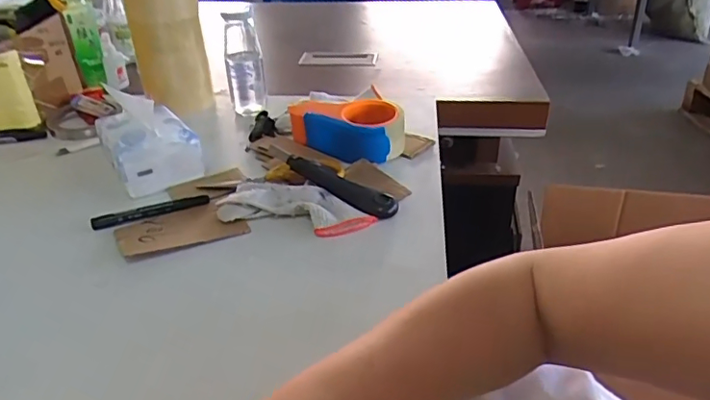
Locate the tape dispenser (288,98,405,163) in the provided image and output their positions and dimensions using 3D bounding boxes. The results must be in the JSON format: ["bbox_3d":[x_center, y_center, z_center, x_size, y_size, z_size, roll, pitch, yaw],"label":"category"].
[{"bbox_3d":[-0.013,-0.098,0.761,0.162,0.070,0.079,5,32,11],"label":"tape dispenser"}]

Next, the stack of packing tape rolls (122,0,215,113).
[{"bbox_3d":[-0.307,-0.274,0.895,0.086,0.248,0.090,20,37,30],"label":"stack of packing tape rolls"}]

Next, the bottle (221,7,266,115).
[{"bbox_3d":[-0.176,-0.217,0.879,0.056,0.159,0.058,-9,32,-14],"label":"bottle"}]

